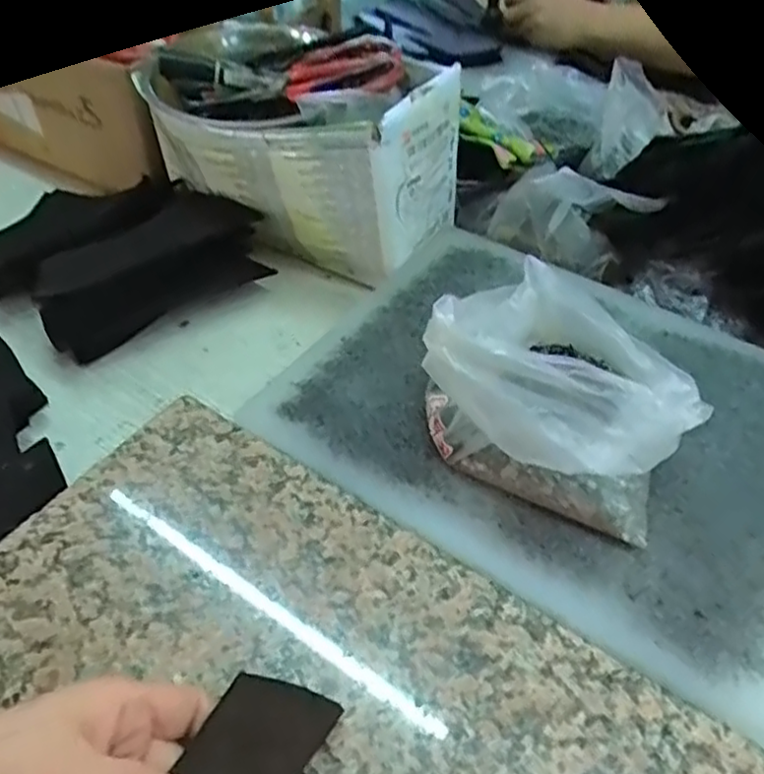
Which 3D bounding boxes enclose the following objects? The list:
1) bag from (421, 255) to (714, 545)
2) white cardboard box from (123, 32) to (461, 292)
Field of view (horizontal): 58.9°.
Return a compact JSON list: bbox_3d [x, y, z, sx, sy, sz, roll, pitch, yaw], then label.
[{"bbox_3d":[0.107,0.000,0.425,0.155,0.113,0.146,12,47,9],"label":"bag"},{"bbox_3d":[-0.078,-0.219,0.602,0.277,0.141,0.155,23,50,17],"label":"white cardboard box"}]

